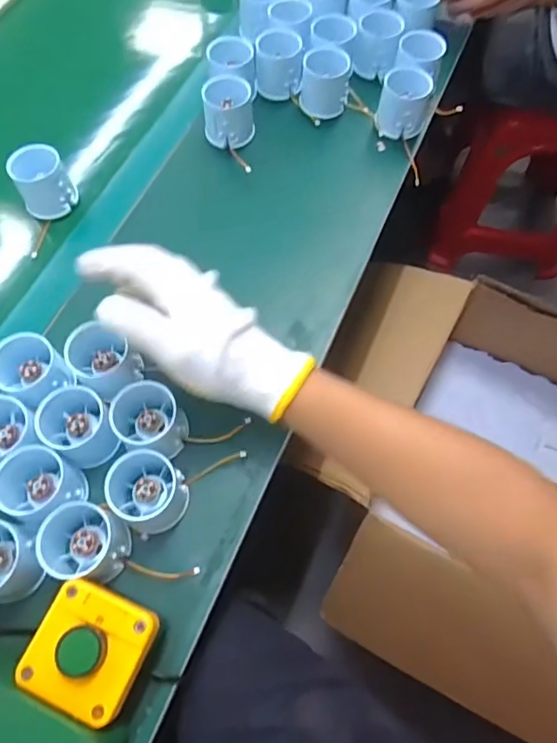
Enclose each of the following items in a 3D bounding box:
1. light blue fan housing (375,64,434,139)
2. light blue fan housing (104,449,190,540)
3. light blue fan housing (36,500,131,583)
[{"bbox_3d":[0.138,-0.293,0.575,0.055,0.053,0.054,16,66,8],"label":"light blue fan housing"},{"bbox_3d":[-0.102,0.090,0.400,0.056,0.049,0.055,0,65,0],"label":"light blue fan housing"},{"bbox_3d":[-0.144,0.126,0.383,0.061,0.046,0.056,16,66,8],"label":"light blue fan housing"}]

